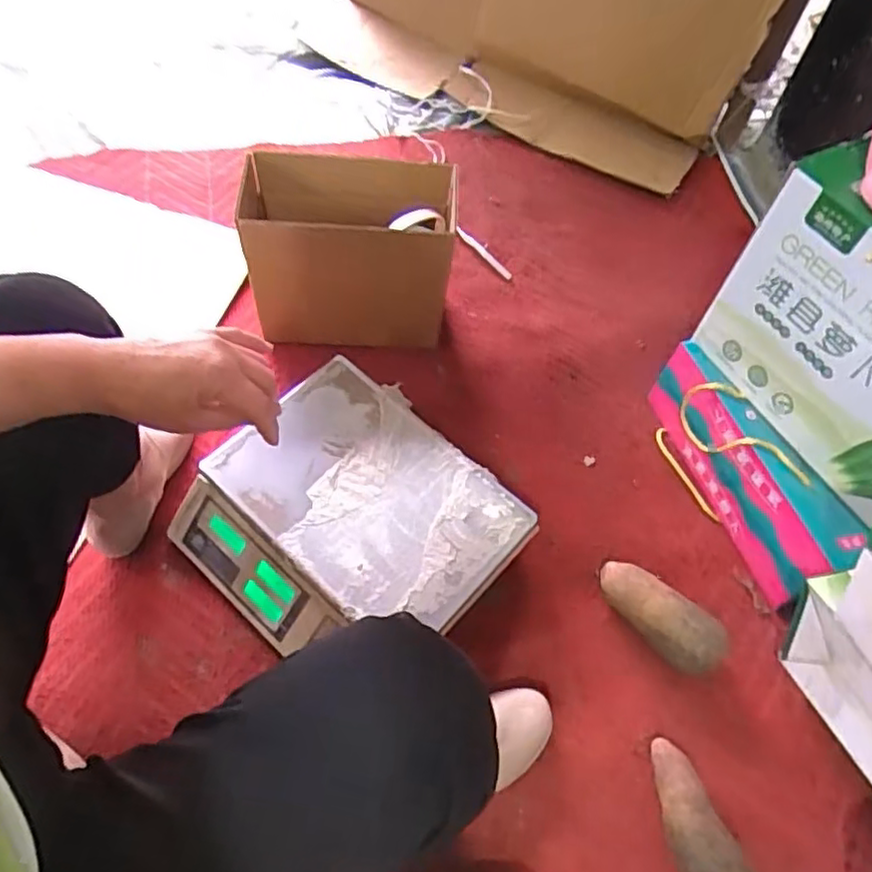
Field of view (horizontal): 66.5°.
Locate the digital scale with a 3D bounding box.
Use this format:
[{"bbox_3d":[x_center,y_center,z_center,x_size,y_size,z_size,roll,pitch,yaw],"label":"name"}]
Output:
[{"bbox_3d":[-0.100,0.105,0.803,0.331,0.111,0.314,39,65,18],"label":"digital scale"}]

